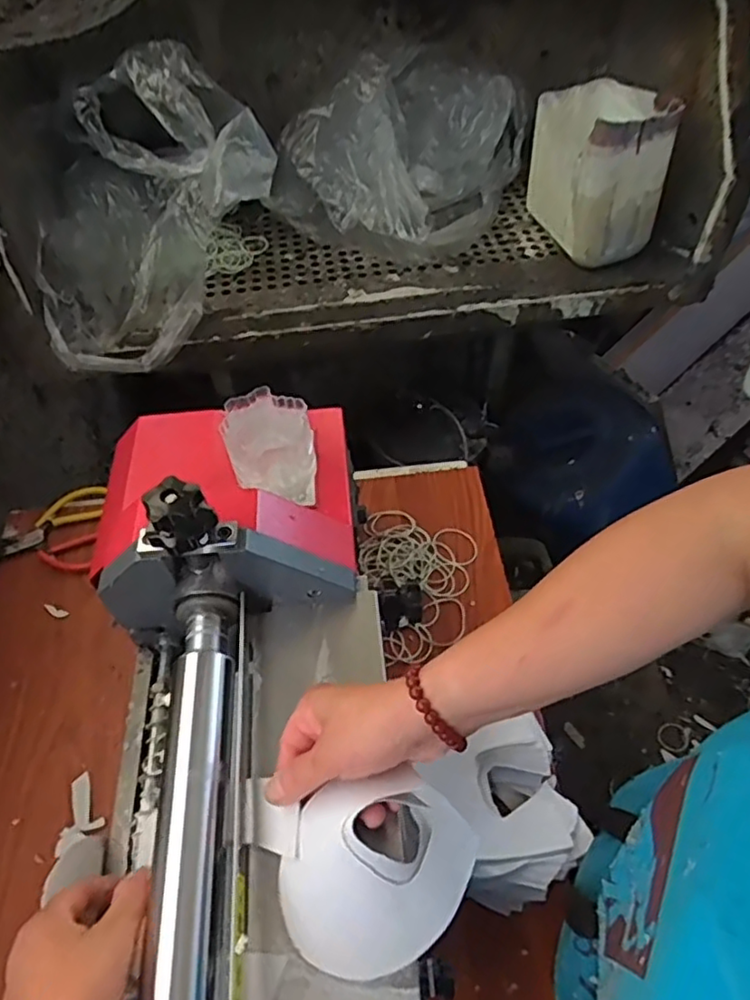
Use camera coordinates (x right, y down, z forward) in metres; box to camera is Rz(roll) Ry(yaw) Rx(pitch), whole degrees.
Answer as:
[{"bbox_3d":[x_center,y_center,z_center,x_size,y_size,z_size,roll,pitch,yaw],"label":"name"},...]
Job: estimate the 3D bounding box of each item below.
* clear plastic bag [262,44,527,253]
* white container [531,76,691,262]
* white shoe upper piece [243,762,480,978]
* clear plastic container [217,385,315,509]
[{"bbox_3d":[0.038,-0.527,0.951,0.277,0.198,0.290,29,59,21],"label":"clear plastic bag"},{"bbox_3d":[0.301,-0.455,0.871,0.139,0.182,0.207,-7,53,-3],"label":"white container"},{"bbox_3d":[-0.011,0.219,0.378,0.144,0.061,0.095,0,53,2],"label":"white shoe upper piece"},{"bbox_3d":[-0.092,-0.046,0.571,0.074,0.072,0.081,-5,53,-2],"label":"clear plastic container"}]

